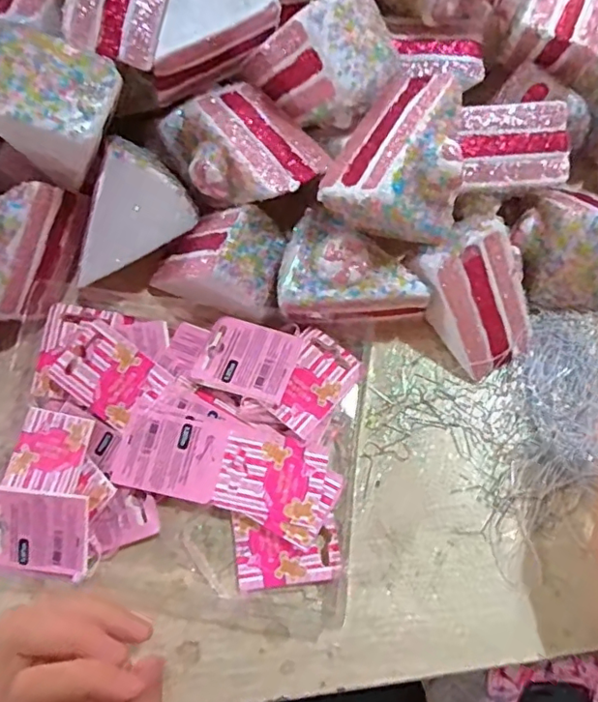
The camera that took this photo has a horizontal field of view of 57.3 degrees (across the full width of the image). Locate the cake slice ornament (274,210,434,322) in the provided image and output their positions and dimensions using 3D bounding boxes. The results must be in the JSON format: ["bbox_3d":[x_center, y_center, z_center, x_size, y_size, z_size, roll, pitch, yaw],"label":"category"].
[{"bbox_3d":[0.032,-0.048,0.323,0.087,0.049,0.060,5,72,4],"label":"cake slice ornament"}]

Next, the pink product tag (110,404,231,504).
[{"bbox_3d":[-0.074,0.059,0.315,0.059,0.004,0.045,11,73,6],"label":"pink product tag"}]

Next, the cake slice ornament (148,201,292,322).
[{"bbox_3d":[-0.050,-0.055,0.331,0.077,0.052,0.055,14,73,7],"label":"cake slice ornament"}]

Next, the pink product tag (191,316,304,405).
[{"bbox_3d":[-0.031,0.004,0.325,0.057,0.006,0.044,16,67,12],"label":"pink product tag"}]

